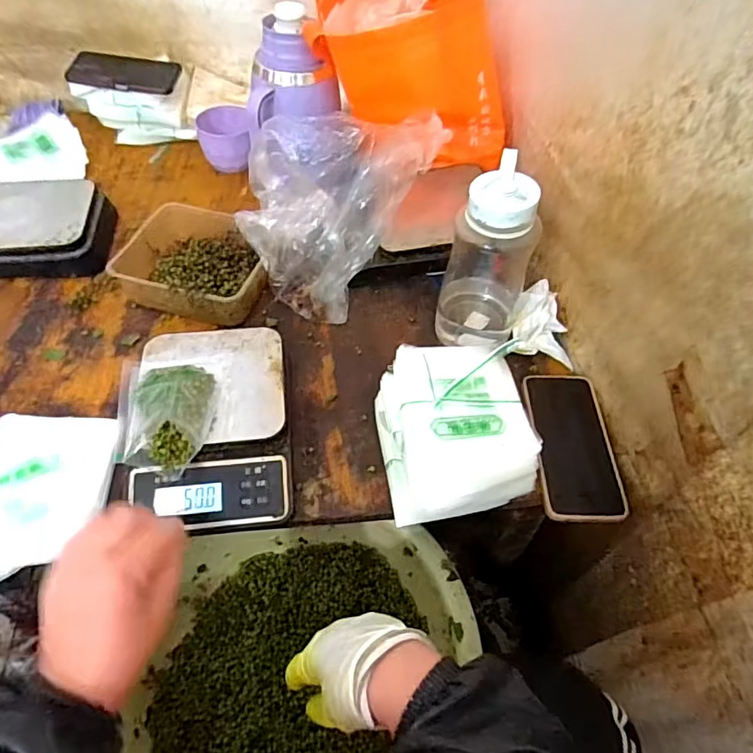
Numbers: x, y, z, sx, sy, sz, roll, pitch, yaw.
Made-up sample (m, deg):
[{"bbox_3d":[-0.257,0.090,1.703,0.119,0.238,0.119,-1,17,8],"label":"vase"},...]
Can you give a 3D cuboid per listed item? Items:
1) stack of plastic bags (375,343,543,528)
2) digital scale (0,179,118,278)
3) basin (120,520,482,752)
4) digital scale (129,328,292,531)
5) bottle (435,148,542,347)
[{"bbox_3d":[0.071,0.055,0.514,0.134,0.088,0.159,-2,53,-5],"label":"stack of plastic bags"},{"bbox_3d":[-0.476,-0.191,0.679,0.222,0.064,0.140,-7,54,-9],"label":"digital scale"},{"bbox_3d":[-0.092,0.313,0.543,0.313,0.119,0.344,2,53,-2],"label":"basin"},{"bbox_3d":[-0.162,0.047,0.527,0.144,0.051,0.214,-4,54,-6],"label":"digital scale"},{"bbox_3d":[0.124,-0.118,0.569,0.087,0.207,0.079,23,55,13],"label":"bottle"}]

